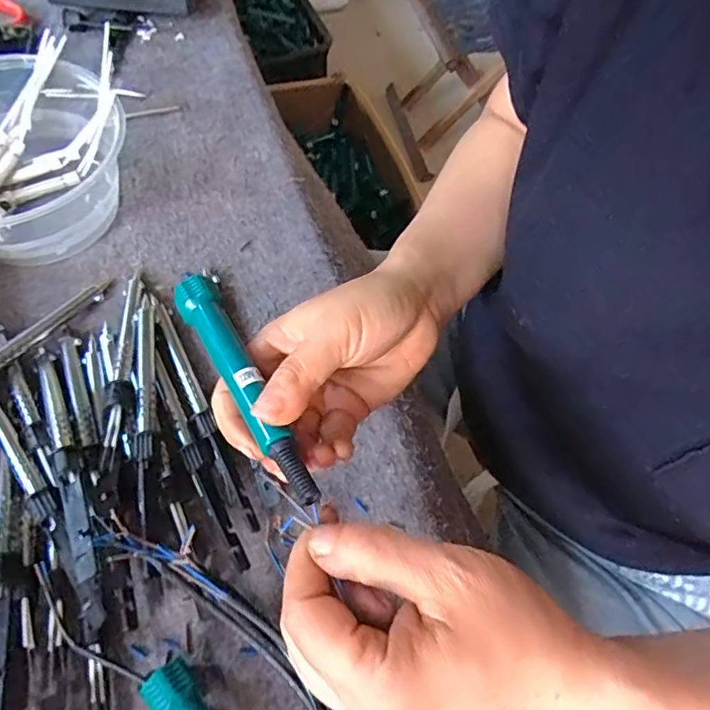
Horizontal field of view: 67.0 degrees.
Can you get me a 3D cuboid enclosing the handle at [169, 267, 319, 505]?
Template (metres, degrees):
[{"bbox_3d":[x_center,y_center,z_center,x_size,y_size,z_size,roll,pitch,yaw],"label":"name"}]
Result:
[{"bbox_3d":[-0.056,0.011,0.262,0.022,0.018,0.149,-25,51,-16],"label":"handle"}]

